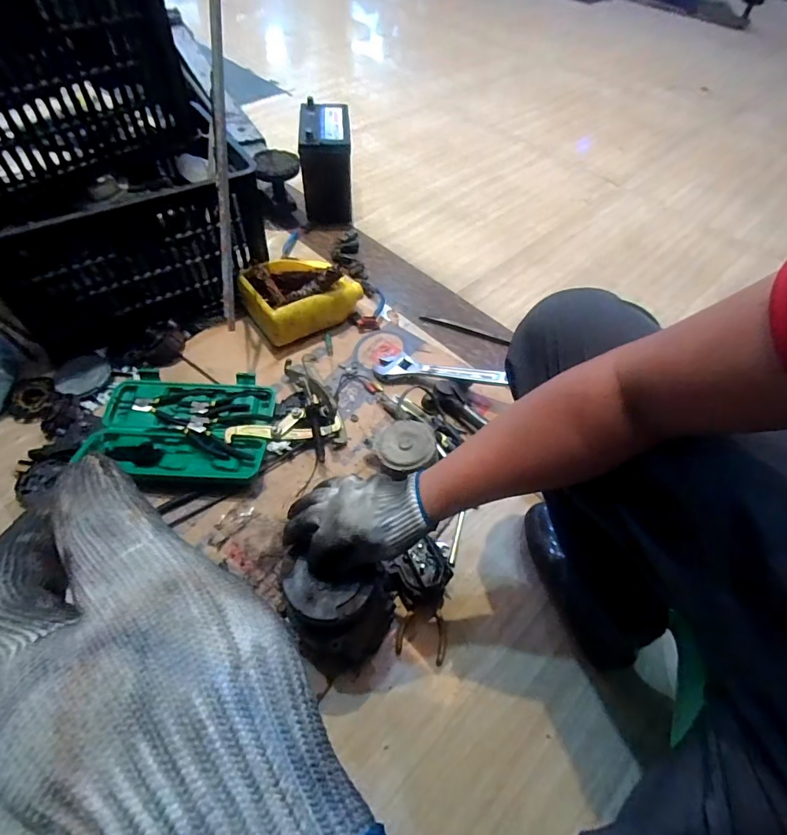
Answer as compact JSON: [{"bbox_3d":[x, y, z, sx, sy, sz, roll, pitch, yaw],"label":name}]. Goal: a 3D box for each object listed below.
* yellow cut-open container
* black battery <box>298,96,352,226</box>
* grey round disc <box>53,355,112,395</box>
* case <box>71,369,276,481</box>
[{"bbox_3d":[-0.191,-0.262,0.933,0.220,0.119,0.175,-35,64,-25],"label":"yellow cut-open container"},{"bbox_3d":[-0.178,-0.678,1.197,0.125,0.208,0.219,-1,55,-5],"label":"black battery"},{"bbox_3d":[-0.585,-0.082,0.837,0.091,0.009,0.092,2,55,-3],"label":"grey round disc"},{"bbox_3d":[-0.361,0.013,0.773,0.284,0.038,0.211,3,55,-2],"label":"case"}]

